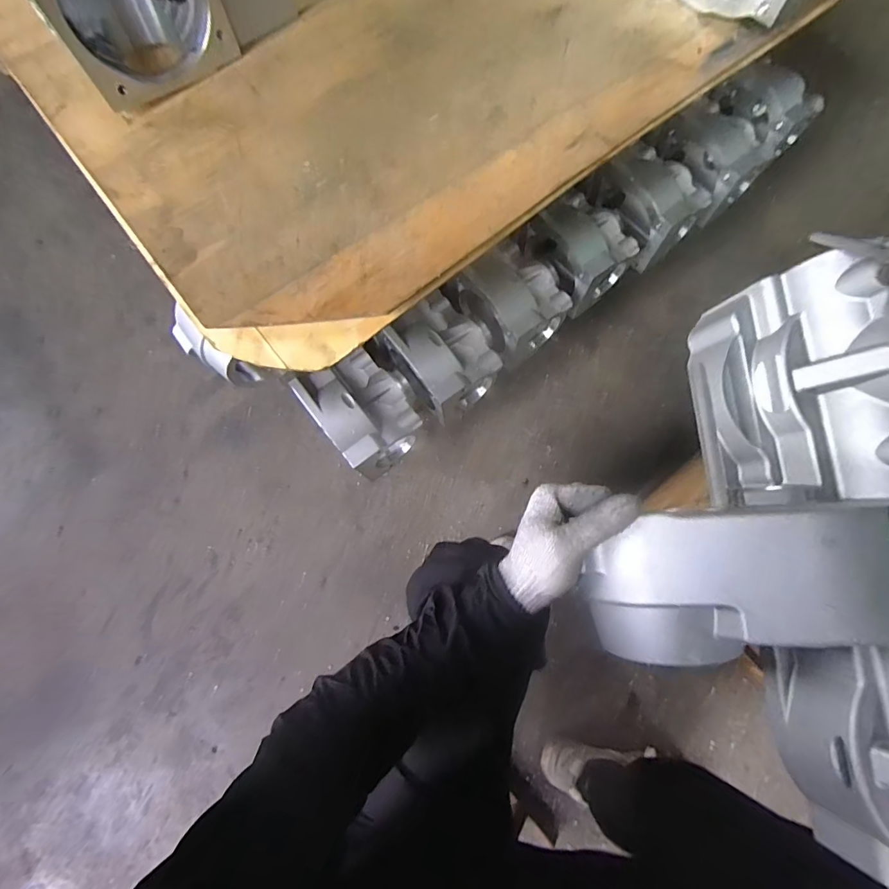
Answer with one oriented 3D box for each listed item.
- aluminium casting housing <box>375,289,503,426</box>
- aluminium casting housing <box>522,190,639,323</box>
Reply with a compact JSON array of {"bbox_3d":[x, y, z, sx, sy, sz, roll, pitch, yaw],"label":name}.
[{"bbox_3d":[-0.001,-0.150,0.747,0.138,0.136,0.164,-36,78,-8],"label":"aluminium casting housing"},{"bbox_3d":[0.228,-0.341,0.796,0.133,0.123,0.162,-39,79,-9],"label":"aluminium casting housing"}]

